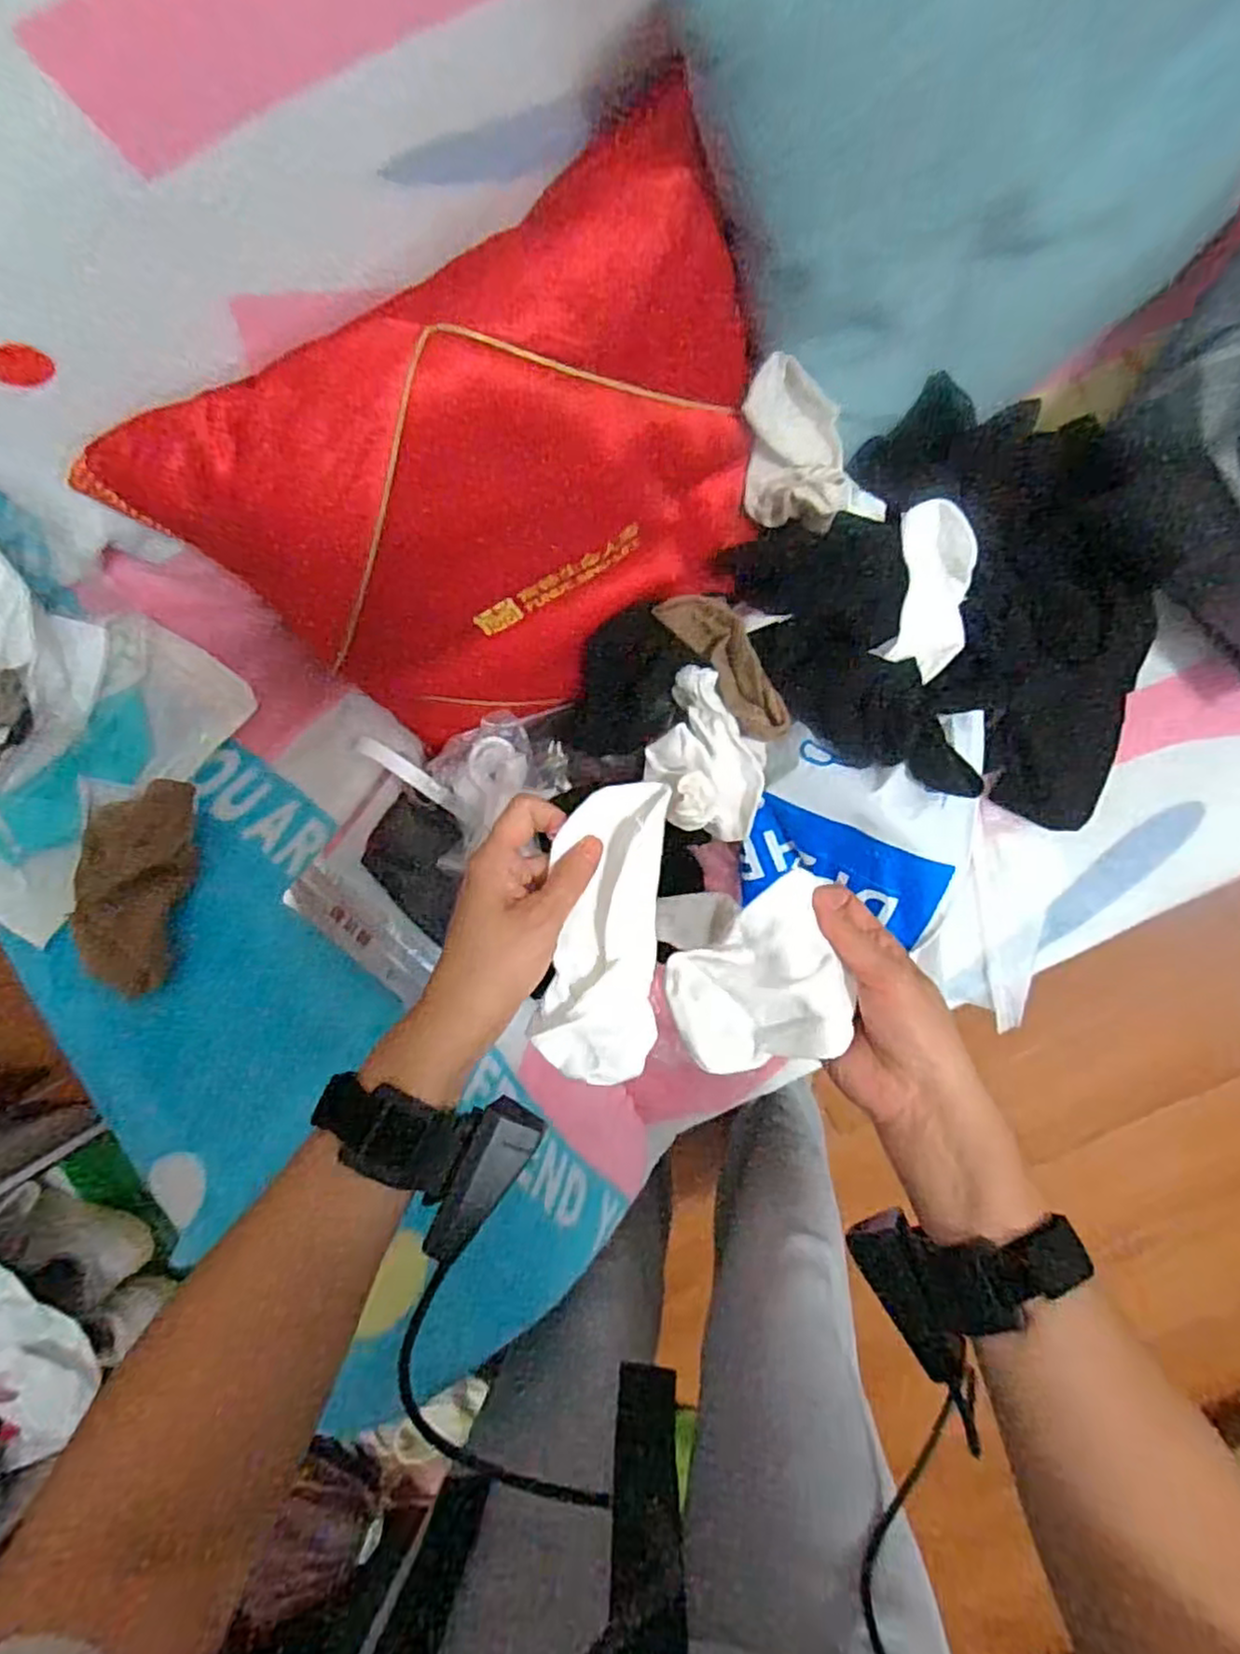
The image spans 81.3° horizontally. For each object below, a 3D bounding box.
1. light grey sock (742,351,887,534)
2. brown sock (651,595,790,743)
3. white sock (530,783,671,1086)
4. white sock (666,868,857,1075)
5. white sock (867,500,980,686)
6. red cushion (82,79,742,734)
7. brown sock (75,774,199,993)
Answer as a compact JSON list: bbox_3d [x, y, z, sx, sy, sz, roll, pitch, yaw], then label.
[{"bbox_3d":[0.118,-0.232,0.460,0.071,0.074,0.097,-36,91,9],"label":"light grey sock"},{"bbox_3d":[0.079,-0.116,0.519,0.040,0.024,0.125,-36,108,9],"label":"brown sock"},{"bbox_3d":[-0.007,0.048,0.369,0.056,0.021,0.150,6,72,6],"label":"white sock"},{"bbox_3d":[0.072,0.081,0.369,0.093,0.042,0.077,-31,92,9],"label":"white sock"},{"bbox_3d":[0.208,-0.158,0.487,0.056,0.017,0.110,1,109,7],"label":"white sock"},{"bbox_3d":[-0.068,-0.195,0.442,0.317,0.262,0.079,-29,58,7],"label":"red cushion"},{"bbox_3d":[-0.288,0.036,0.431,0.018,0.057,0.123,13,98,43],"label":"brown sock"}]

